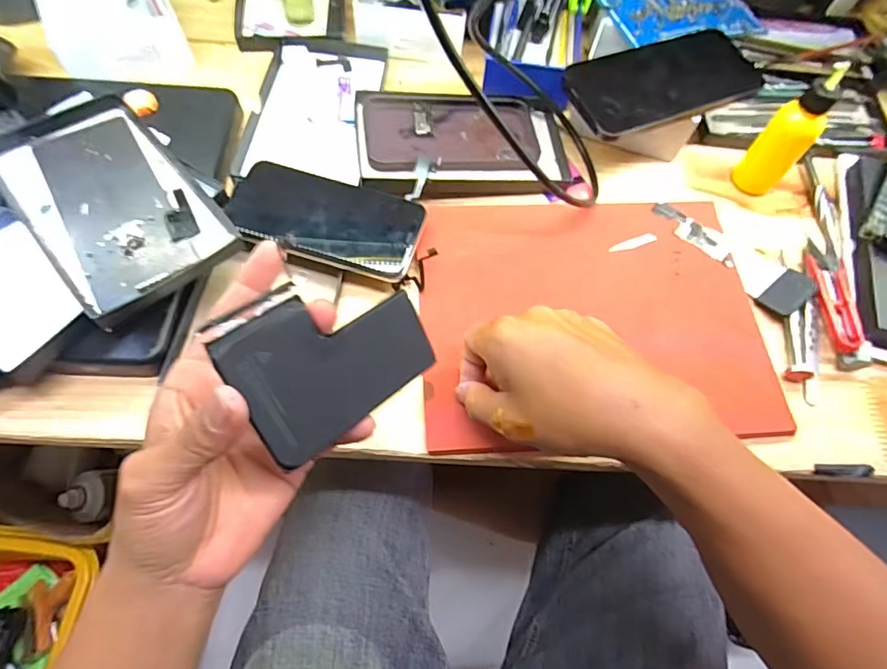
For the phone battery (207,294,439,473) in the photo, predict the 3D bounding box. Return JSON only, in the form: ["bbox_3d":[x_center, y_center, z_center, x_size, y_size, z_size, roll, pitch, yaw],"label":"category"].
[{"bbox_3d":[-0.047,0.010,0.220,0.088,0.004,0.063,-35,113,-31],"label":"phone battery"}]

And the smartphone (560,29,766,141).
[{"bbox_3d":[0.184,-0.209,0.404,0.165,0.014,0.078,-21,67,-12],"label":"smartphone"}]

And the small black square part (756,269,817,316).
[{"bbox_3d":[0.261,-0.032,0.370,0.041,0.009,0.025,-38,73,-14],"label":"small black square part"}]

